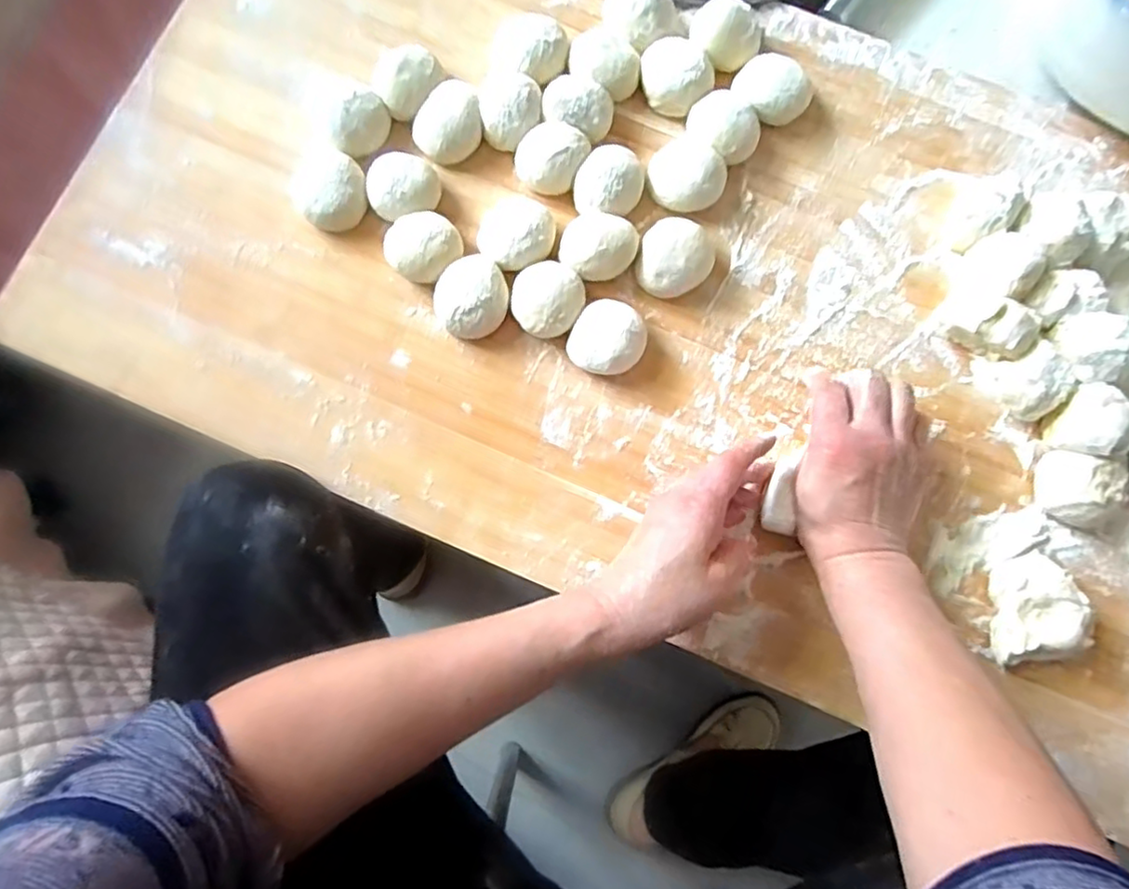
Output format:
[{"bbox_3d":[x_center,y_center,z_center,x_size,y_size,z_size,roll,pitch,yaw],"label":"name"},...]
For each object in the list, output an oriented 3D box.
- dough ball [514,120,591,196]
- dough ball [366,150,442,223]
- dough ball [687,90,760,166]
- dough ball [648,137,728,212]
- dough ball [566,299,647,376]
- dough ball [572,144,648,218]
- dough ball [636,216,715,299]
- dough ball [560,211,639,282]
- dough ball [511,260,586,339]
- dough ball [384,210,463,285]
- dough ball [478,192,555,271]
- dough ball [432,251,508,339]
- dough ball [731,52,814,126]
[{"bbox_3d":[-0.010,-0.211,0.480,0.050,0.033,0.048,0,81,0],"label":"dough ball"},{"bbox_3d":[-0.119,-0.191,0.480,0.051,0.032,0.047,0,81,0],"label":"dough ball"},{"bbox_3d":[0.120,-0.240,0.491,0.044,0.030,0.054,-30,83,-4],"label":"dough ball"},{"bbox_3d":[0.090,-0.203,0.484,0.054,0.028,0.054,0,81,0],"label":"dough ball"},{"bbox_3d":[0.030,-0.074,0.461,0.050,0.027,0.052,0,81,0],"label":"dough ball"},{"bbox_3d":[0.033,-0.190,0.479,0.046,0.031,0.053,25,82,4],"label":"dough ball"},{"bbox_3d":[0.080,-0.133,0.469,0.052,0.033,0.050,0,81,0],"label":"dough ball"},{"bbox_3d":[0.024,-0.144,0.467,0.051,0.032,0.049,0,81,0],"label":"dough ball"},{"bbox_3d":[-0.013,-0.103,0.465,0.050,0.028,0.052,0,81,0],"label":"dough ball"},{"bbox_3d":[-0.102,-0.141,0.469,0.047,0.031,0.049,0,81,0],"label":"dough ball"},{"bbox_3d":[-0.035,-0.152,0.472,0.052,0.028,0.050,0,81,0],"label":"dough ball"},{"bbox_3d":[-0.067,-0.106,0.465,0.053,0.030,0.056,0,81,0],"label":"dough ball"},{"bbox_3d":[0.157,-0.271,0.499,0.049,0.026,0.052,0,81,0],"label":"dough ball"}]

